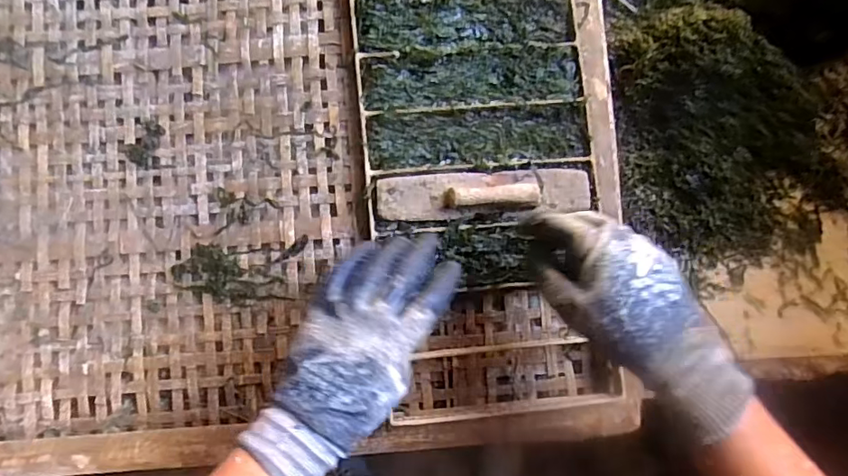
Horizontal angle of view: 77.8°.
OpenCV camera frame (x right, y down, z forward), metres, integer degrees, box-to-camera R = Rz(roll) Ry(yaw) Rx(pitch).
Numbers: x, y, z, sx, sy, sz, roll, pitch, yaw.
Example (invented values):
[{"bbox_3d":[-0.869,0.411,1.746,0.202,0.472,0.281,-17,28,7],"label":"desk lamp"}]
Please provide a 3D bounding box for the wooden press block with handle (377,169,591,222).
[{"bbox_3d":[0.060,-0.045,0.500,0.204,0.031,0.043,-5,76,0],"label":"wooden press block with handle"}]

